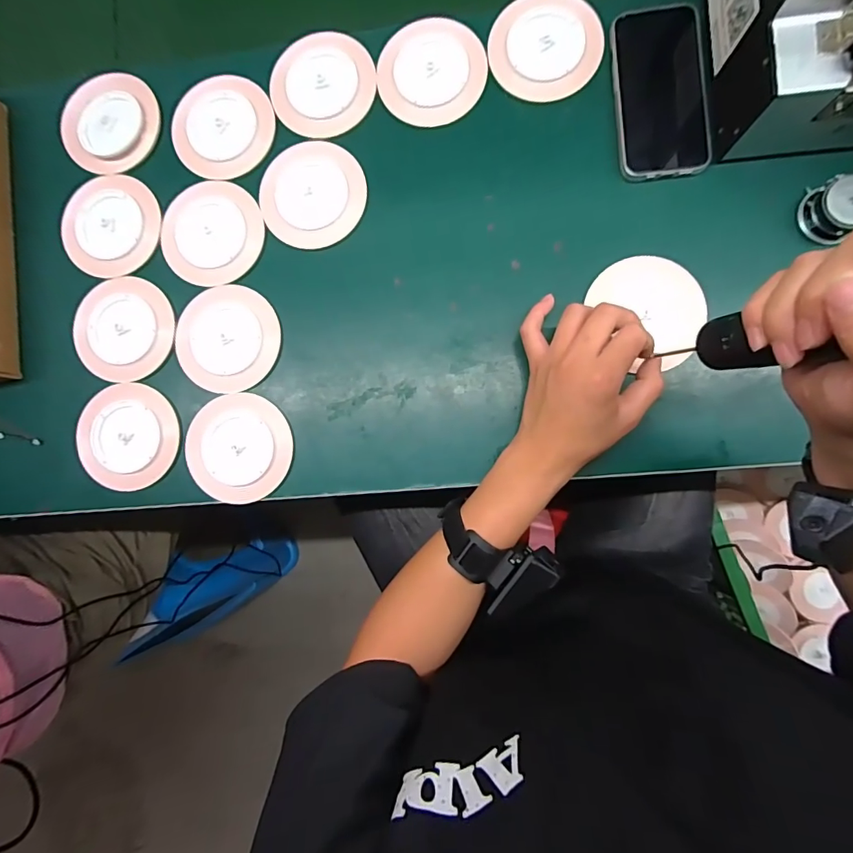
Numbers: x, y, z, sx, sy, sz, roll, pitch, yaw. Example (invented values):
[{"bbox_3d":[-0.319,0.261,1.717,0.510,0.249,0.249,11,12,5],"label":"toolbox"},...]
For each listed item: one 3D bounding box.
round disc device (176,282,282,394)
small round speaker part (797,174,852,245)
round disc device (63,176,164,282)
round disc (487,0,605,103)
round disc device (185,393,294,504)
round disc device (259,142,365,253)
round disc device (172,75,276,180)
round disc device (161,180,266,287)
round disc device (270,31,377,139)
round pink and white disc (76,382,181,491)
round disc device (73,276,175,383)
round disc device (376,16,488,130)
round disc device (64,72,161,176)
[{"bbox_3d":[-0.189,-0.083,0.426,0.094,0.011,0.098,0,89,5],"label":"round disc device"},{"bbox_3d":[0.342,-0.179,0.373,0.048,0.024,0.044,0,89,5],"label":"small round speaker part"},{"bbox_3d":[-0.312,-0.199,0.444,0.099,0.006,0.099,0,89,5],"label":"round disc device"},{"bbox_3d":[0.108,-0.345,0.410,0.097,0.014,0.092,0,89,5],"label":"round disc"},{"bbox_3d":[-0.176,0.020,0.424,0.097,0.008,0.099,0,89,5],"label":"round disc device"},{"bbox_3d":[-0.108,-0.220,0.426,0.099,0.007,0.099,0,89,5],"label":"round disc device"},{"bbox_3d":[-0.197,-0.289,0.436,0.098,0.009,0.086,-34,86,3],"label":"round disc device"},{"bbox_3d":[-0.207,-0.186,0.434,0.096,0.007,0.098,0,89,5],"label":"round disc device"},{"bbox_3d":[-0.099,-0.326,0.430,0.098,0.004,0.096,0,89,5],"label":"round disc device"},{"bbox_3d":[-0.287,0.010,0.436,0.098,0.012,0.097,0,89,5],"label":"round pink and white disc"},{"bbox_3d":[-0.294,-0.095,0.437,0.098,0.006,0.096,0,89,5],"label":"round disc device"},{"bbox_3d":[0.005,-0.331,0.421,0.098,0.007,0.096,0,89,5],"label":"round disc device"},{"bbox_3d":[-0.314,-0.301,0.447,0.087,0.013,0.098,39,92,5],"label":"round disc device"}]

